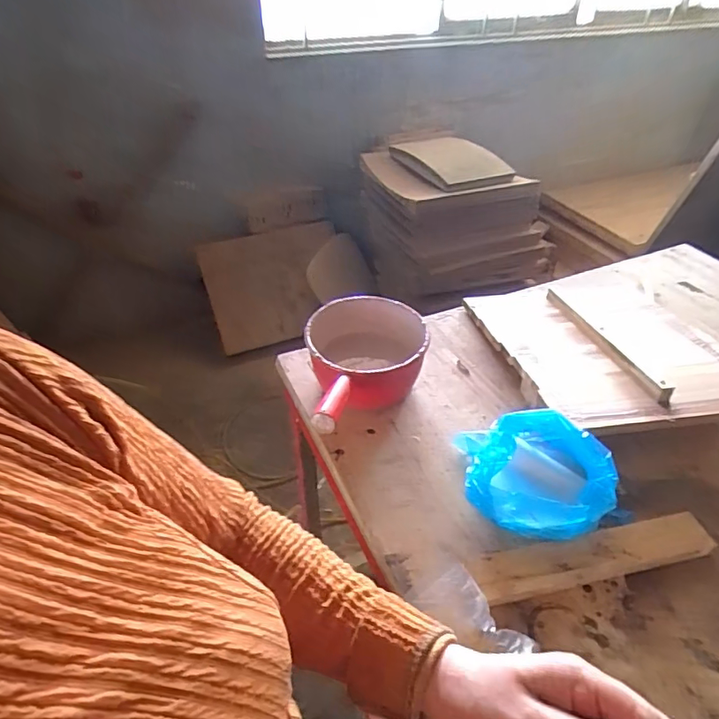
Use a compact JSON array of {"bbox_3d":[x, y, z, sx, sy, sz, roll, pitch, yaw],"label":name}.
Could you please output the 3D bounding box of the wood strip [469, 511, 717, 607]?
[{"bbox_3d":[0.279,0.235,0.610,0.296,0.027,0.055,-9,41,-11],"label":"wood strip"}]

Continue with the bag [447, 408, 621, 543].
[{"bbox_3d":[0.219,0.146,0.664,0.181,0.091,0.140,11,41,12],"label":"bag"}]

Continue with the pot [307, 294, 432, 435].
[{"bbox_3d":[0.015,0.029,0.781,0.173,0.116,0.287,-1,40,-2],"label":"pot"}]

